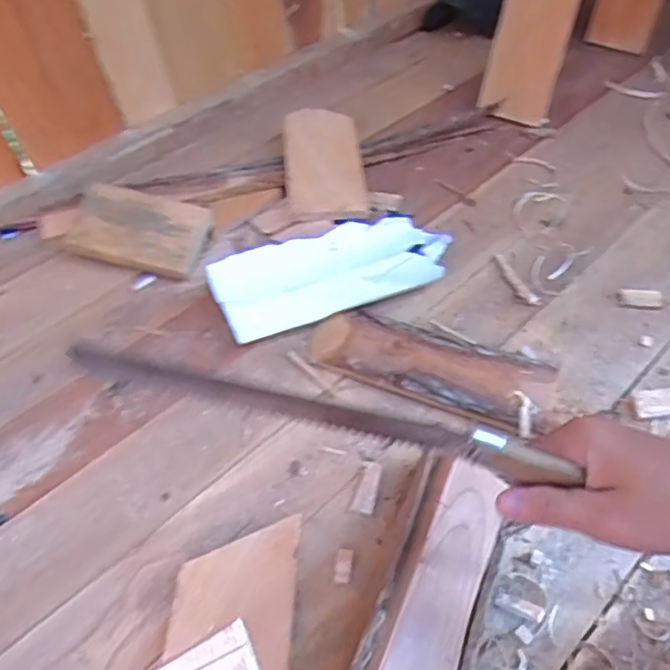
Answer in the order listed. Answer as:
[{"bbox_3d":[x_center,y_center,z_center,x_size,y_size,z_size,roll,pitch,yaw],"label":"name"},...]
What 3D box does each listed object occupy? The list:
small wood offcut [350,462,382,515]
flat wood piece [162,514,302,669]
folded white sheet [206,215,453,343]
[{"bbox_3d":[0.030,0.134,0.542,0.018,0.004,0.047,16,54,13],"label":"small wood offcut"},{"bbox_3d":[-0.079,0.207,0.483,0.093,0.021,0.123,1,52,2],"label":"flat wood piece"},{"bbox_3d":[-0.002,-0.081,0.690,0.264,0.050,0.140,-15,53,-11],"label":"folded white sheet"}]

